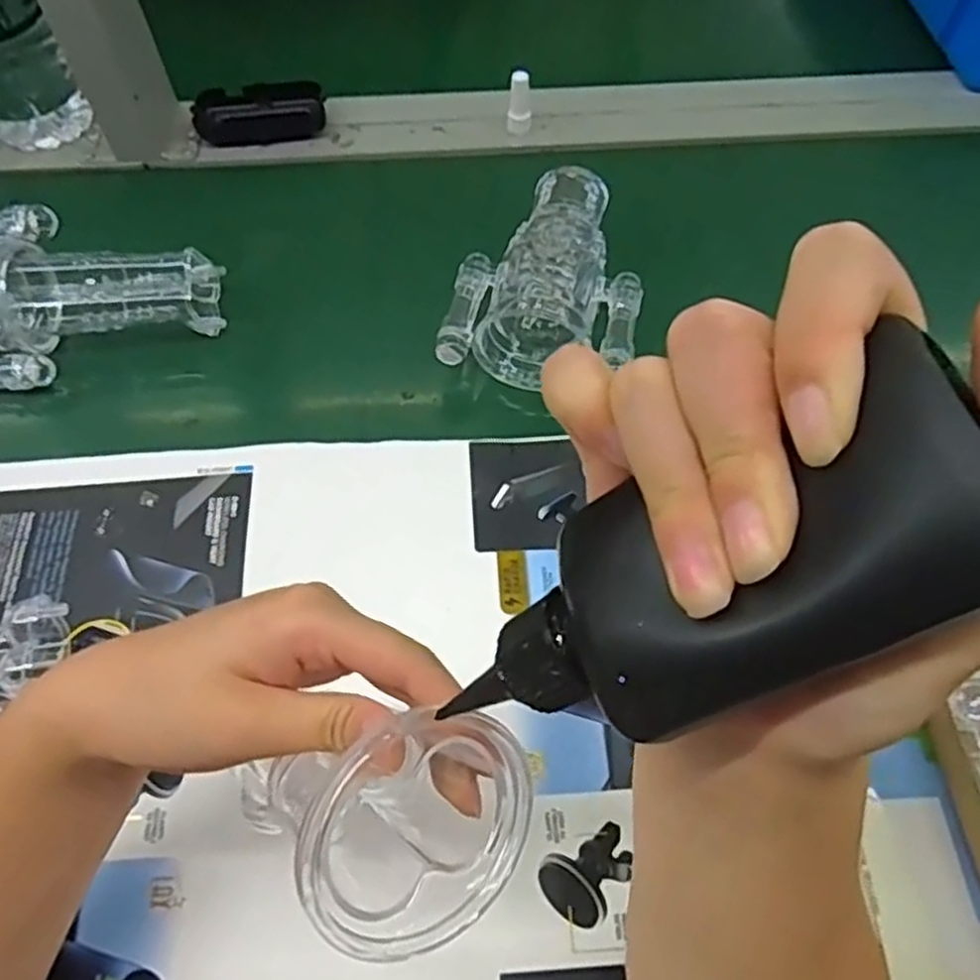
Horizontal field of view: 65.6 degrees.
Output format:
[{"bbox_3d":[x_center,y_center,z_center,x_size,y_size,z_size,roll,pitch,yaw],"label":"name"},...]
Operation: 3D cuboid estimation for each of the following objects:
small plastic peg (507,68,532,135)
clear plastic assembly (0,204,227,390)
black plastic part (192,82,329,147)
[{"bbox_3d":[0.026,-0.332,0.650,0.018,0.048,0.016,13,61,8],"label":"small plastic peg"},{"bbox_3d":[-0.347,-0.137,0.531,0.293,0.061,0.114,-3,60,-1],"label":"clear plastic assembly"},{"bbox_3d":[-0.200,-0.334,0.668,0.108,0.025,0.061,-3,60,-1],"label":"black plastic part"}]

